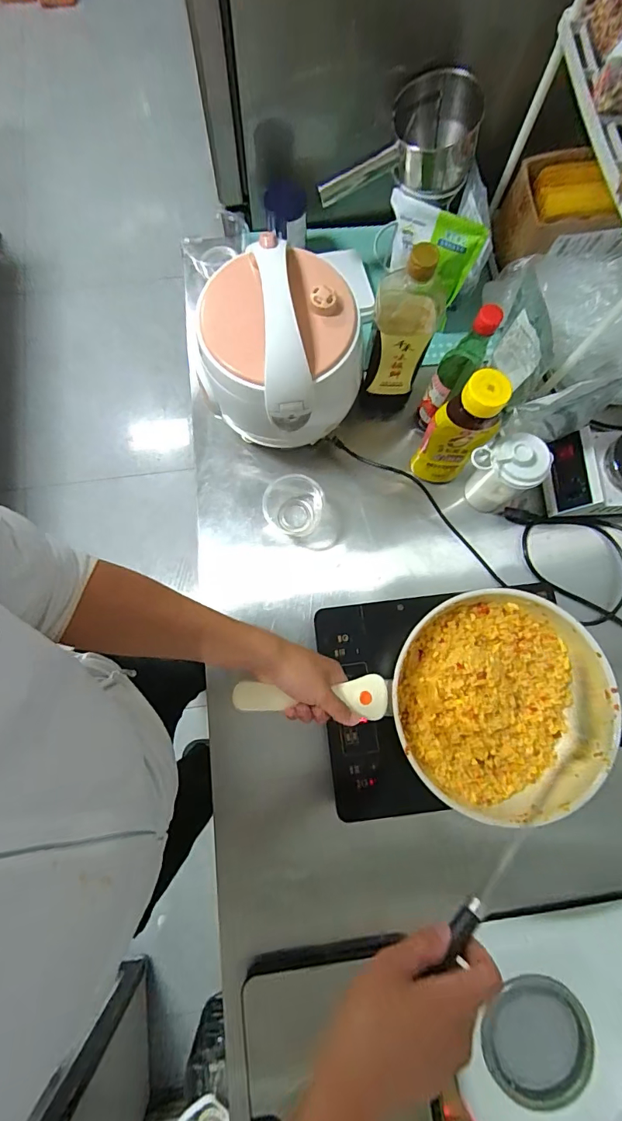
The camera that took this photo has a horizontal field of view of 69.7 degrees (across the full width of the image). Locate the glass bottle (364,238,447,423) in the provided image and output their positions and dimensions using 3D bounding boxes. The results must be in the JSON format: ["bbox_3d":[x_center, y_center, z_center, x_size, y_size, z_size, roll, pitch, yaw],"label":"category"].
[{"bbox_3d":[0.125,-0.310,0.650,0.083,0.310,0.071,12,78,2],"label":"glass bottle"}]

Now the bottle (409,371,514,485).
[{"bbox_3d":[0.203,-0.172,0.618,0.077,0.215,0.053,37,80,7],"label":"bottle"}]

